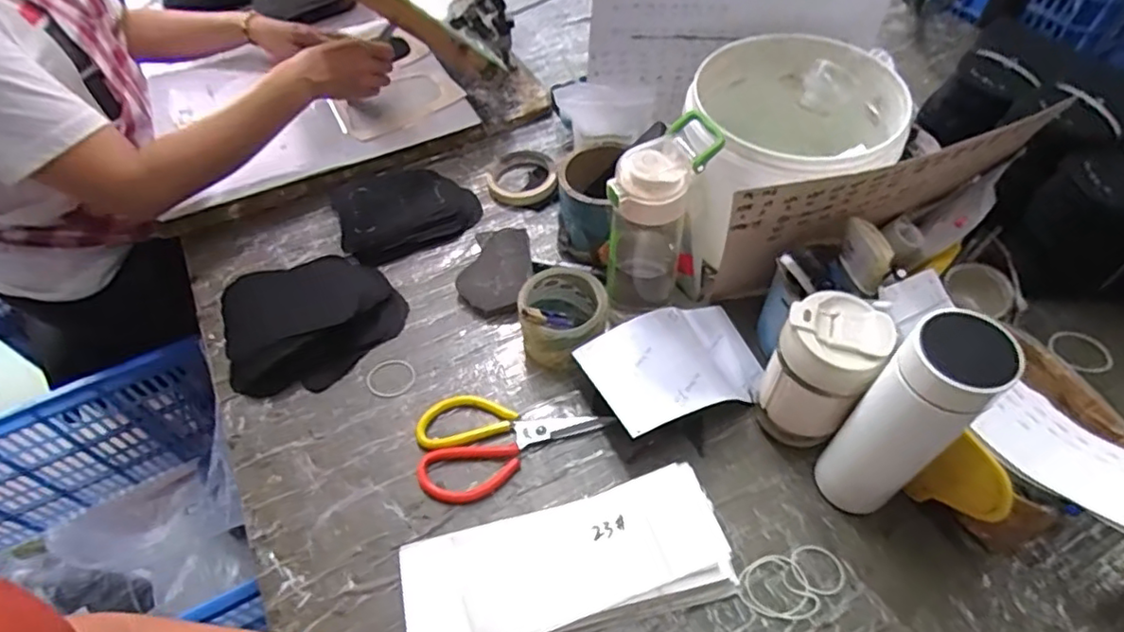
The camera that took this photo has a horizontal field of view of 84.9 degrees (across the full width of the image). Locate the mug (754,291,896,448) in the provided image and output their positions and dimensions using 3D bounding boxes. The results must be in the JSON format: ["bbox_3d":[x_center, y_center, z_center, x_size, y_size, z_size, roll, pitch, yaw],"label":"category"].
[{"bbox_3d":[0.224,0.054,0.553,0.078,0.156,0.071,-1,54,1],"label":"mug"}]

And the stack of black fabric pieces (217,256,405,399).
[{"bbox_3d":[-0.276,0.003,0.681,0.193,0.046,0.158,-21,56,-13],"label":"stack of black fabric pieces"}]

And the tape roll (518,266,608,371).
[{"bbox_3d":[0.001,0.001,0.657,0.087,0.072,0.091,-1,54,1],"label":"tape roll"}]

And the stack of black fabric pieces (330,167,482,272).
[{"bbox_3d":[-0.204,-0.144,0.798,0.176,0.038,0.159,-26,57,-16],"label":"stack of black fabric pieces"}]

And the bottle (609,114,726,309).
[{"bbox_3d":[0.093,-0.089,0.608,0.087,0.199,0.084,13,55,11],"label":"bottle"}]

